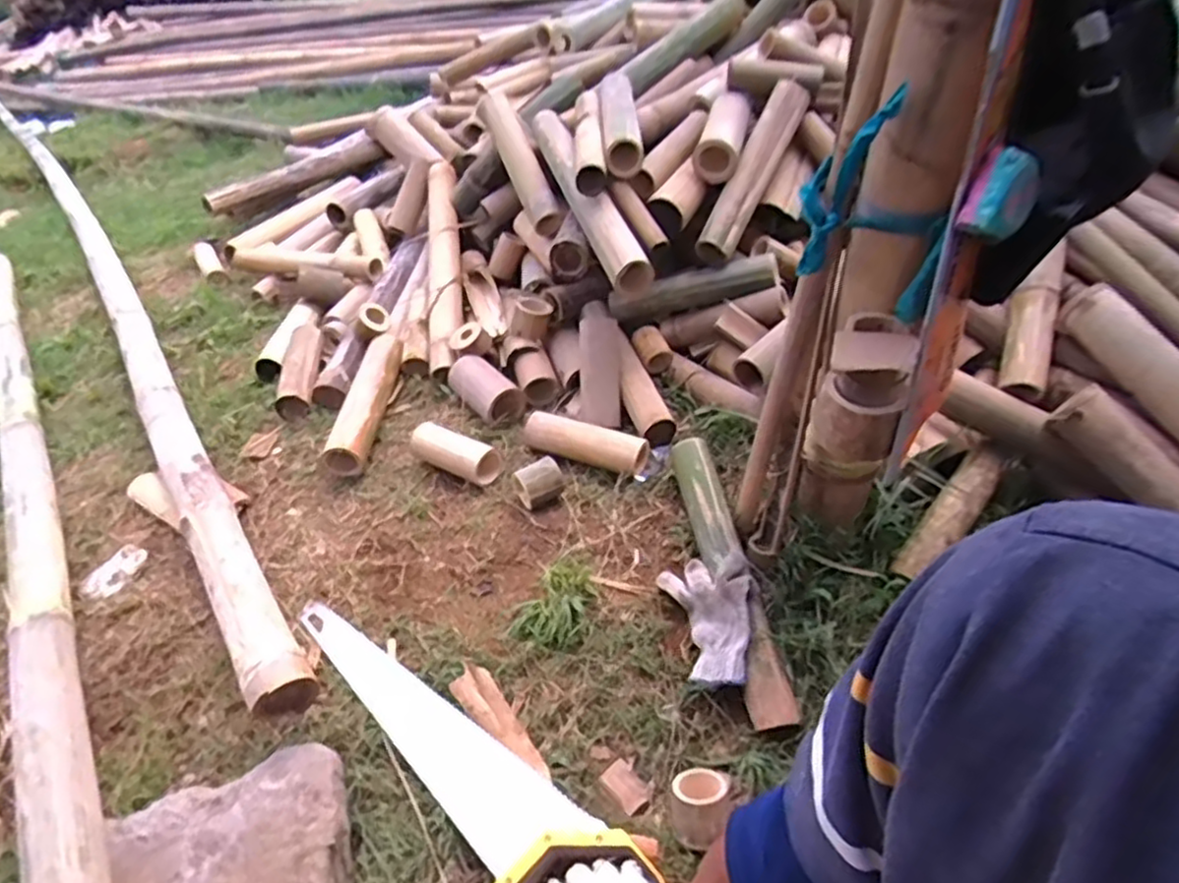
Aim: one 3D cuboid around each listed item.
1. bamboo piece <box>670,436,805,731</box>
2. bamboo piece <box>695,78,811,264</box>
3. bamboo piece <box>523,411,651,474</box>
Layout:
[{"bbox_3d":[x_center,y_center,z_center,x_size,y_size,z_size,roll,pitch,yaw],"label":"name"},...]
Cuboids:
[{"bbox_3d":[0.185,0.168,0.931,0.060,0.056,0.416,-10,56,-6],"label":"bamboo piece"},{"bbox_3d":[0.283,-0.479,1.192,0.071,0.054,0.374,20,73,26],"label":"bamboo piece"},{"bbox_3d":[-0.010,-0.006,1.092,0.200,0.049,0.050,11,42,24],"label":"bamboo piece"}]

